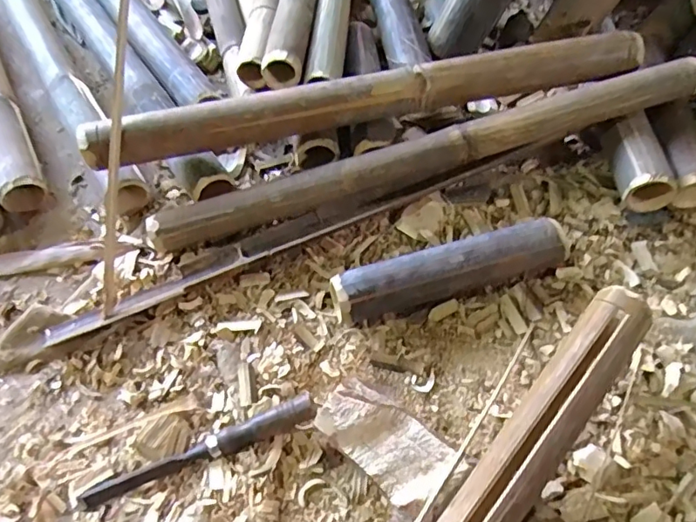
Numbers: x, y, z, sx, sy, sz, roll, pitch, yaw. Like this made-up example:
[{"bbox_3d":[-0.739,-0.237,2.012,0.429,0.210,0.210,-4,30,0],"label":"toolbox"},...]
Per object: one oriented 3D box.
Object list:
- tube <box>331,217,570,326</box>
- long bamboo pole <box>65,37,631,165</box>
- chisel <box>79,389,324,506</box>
[{"bbox_3d":[0.111,0.013,0.606,0.260,0.052,0.055,-14,60,-5],"label":"tube"},{"bbox_3d":[0.021,-0.192,0.653,0.663,0.056,0.046,-11,60,-4],"label":"long bamboo pole"},{"bbox_3d":[-0.143,0.185,0.530,0.233,0.028,0.023,-20,61,-9],"label":"chisel"}]

